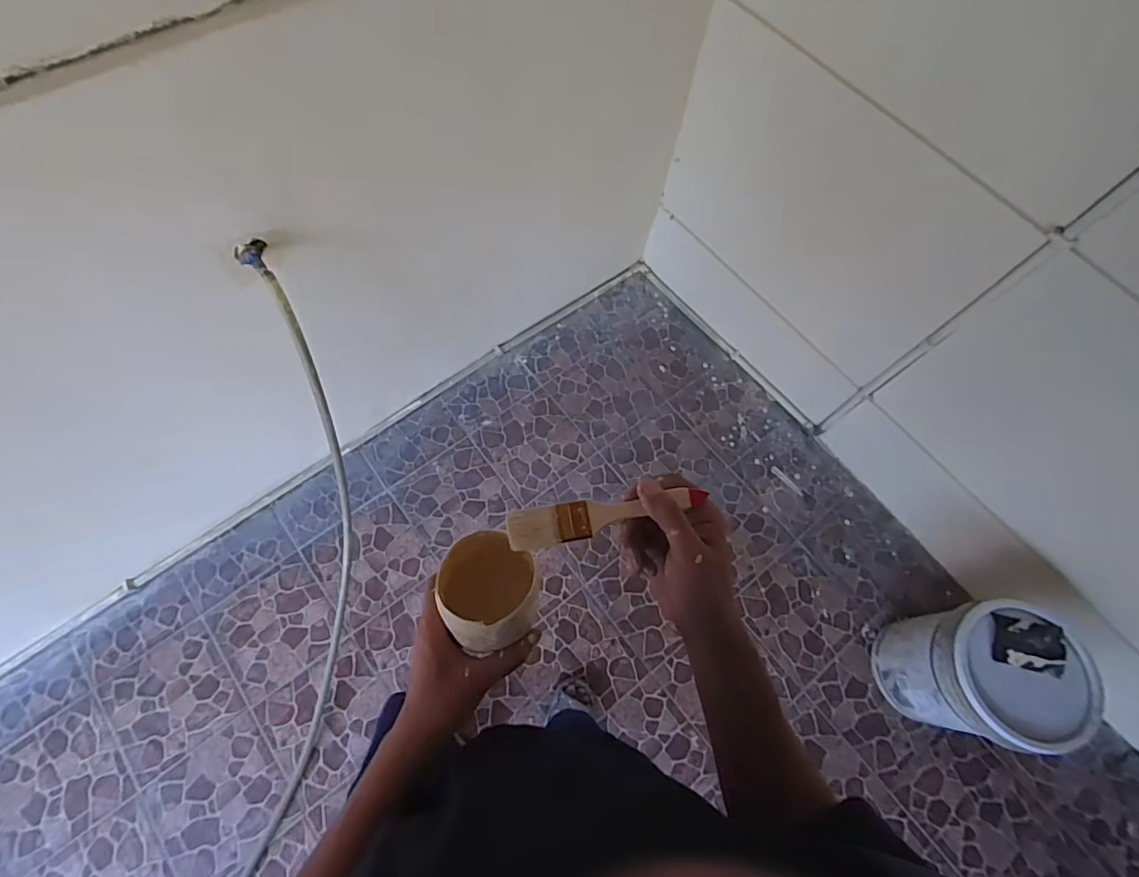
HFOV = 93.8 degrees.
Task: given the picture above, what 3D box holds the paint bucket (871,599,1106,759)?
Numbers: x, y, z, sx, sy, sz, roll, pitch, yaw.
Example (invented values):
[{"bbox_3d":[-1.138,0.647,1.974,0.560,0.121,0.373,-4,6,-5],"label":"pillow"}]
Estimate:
[{"bbox_3d":[1.012,0.570,1.323,0.326,0.351,0.299,1,68,-3],"label":"paint bucket"}]

